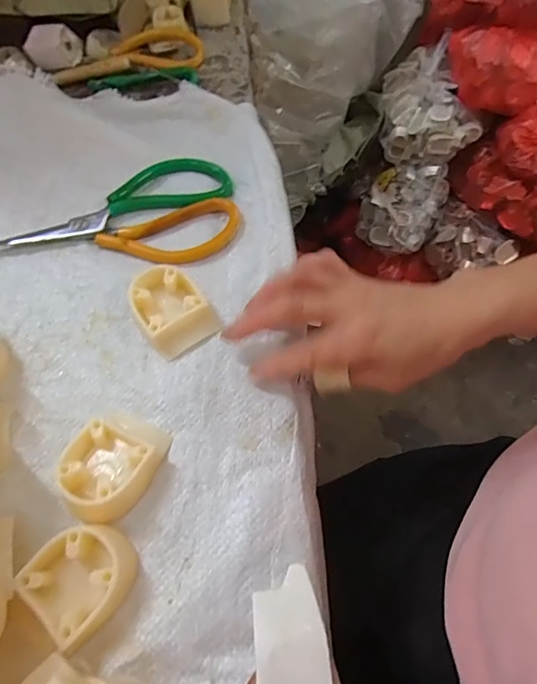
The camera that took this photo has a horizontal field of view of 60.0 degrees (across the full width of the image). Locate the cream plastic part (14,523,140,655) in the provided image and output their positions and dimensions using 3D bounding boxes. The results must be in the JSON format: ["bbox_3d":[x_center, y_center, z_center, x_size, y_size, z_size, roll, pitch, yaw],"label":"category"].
[{"bbox_3d":[-0.097,0.122,0.243,0.049,0.020,0.050,39,69,20],"label":"cream plastic part"}]

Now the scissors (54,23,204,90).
[{"bbox_3d":[-0.133,-0.278,0.456,0.136,0.029,0.063,5,61,5],"label":"scissors"}]

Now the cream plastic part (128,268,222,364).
[{"bbox_3d":[-0.067,-0.023,0.321,0.046,0.022,0.058,-31,65,-15],"label":"cream plastic part"}]

